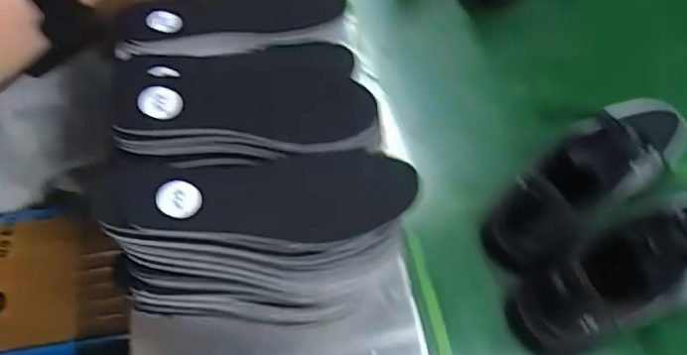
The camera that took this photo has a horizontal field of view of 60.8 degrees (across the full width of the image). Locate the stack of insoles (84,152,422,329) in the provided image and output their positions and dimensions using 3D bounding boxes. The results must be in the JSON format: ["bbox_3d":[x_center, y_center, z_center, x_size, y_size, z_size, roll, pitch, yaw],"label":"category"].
[{"bbox_3d":[-0.063,0.049,0.458,0.223,0.111,0.103,1,59,0],"label":"stack of insoles"}]

